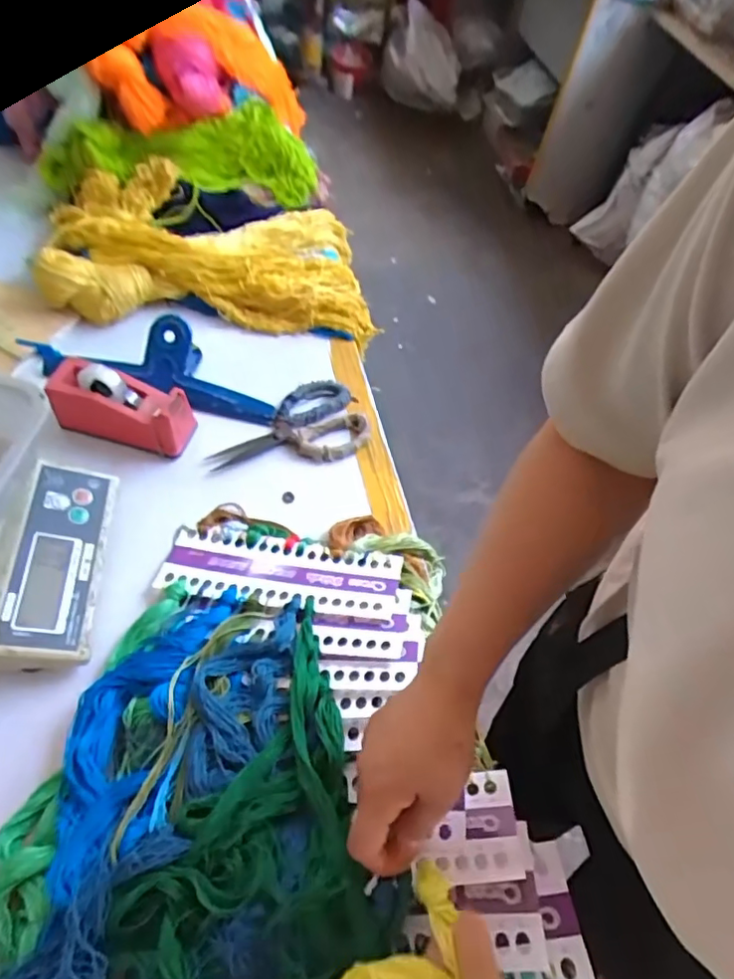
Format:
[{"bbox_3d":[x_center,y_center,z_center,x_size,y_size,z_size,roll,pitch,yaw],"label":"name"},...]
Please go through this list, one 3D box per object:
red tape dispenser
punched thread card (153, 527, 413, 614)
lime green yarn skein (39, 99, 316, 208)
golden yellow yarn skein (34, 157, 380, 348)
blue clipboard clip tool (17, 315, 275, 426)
[{"bbox_3d":[-0.279,-0.094,0.656,0.164,0.071,0.059,16,55,3],"label":"red tape dispenser"},{"bbox_3d":[-0.084,0.085,0.578,0.250,0.009,0.071,5,42,7],"label":"punched thread card"},{"bbox_3d":[-0.285,-0.518,0.895,0.419,0.110,0.098,-7,57,-13],"label":"lime green yarn skein"},{"bbox_3d":[-0.216,-0.354,0.834,0.466,0.085,0.276,6,55,-5],"label":"golden yellow yarn skein"},{"bbox_3d":[-0.229,-0.160,0.708,0.271,0.061,0.092,16,55,3],"label":"blue clipboard clip tool"}]

